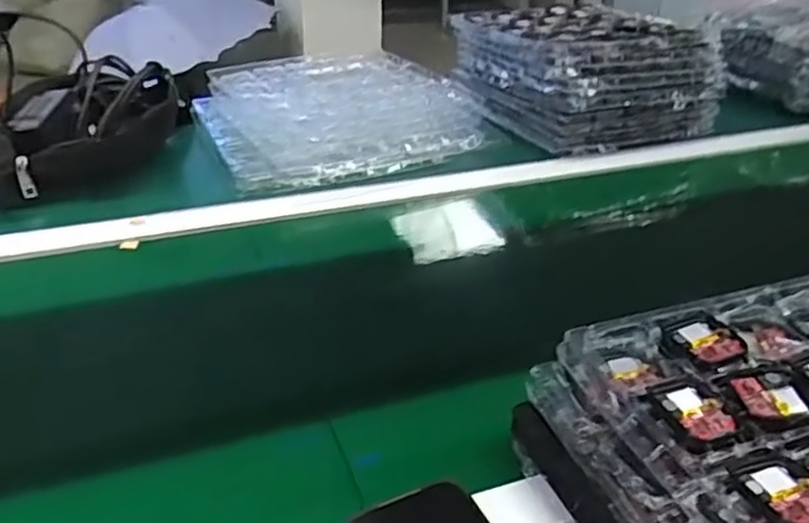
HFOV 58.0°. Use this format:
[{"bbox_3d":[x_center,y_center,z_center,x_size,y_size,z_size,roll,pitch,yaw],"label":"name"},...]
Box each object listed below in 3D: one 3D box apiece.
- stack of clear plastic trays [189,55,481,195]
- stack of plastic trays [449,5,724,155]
[{"bbox_3d":[-0.092,-0.200,0.957,0.317,0.050,0.327,-12,33,-21],"label":"stack of clear plastic trays"},{"bbox_3d":[0.247,-0.277,1.046,0.280,0.122,0.296,-13,33,-22],"label":"stack of plastic trays"}]

